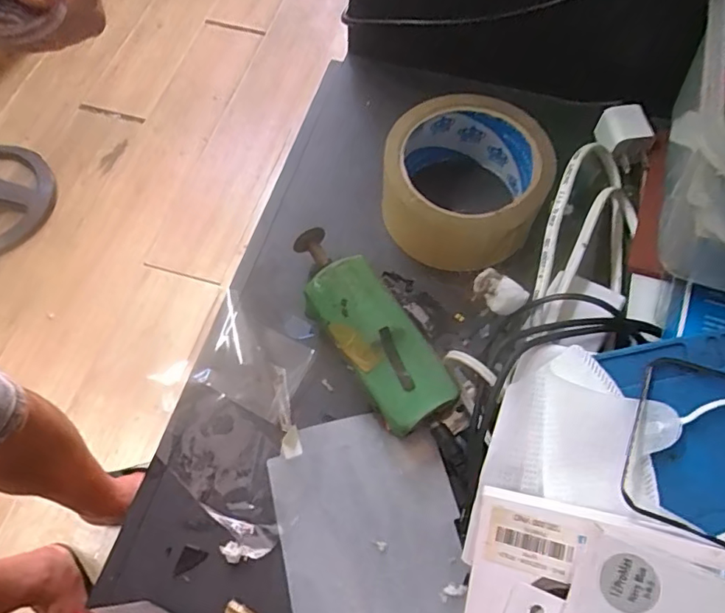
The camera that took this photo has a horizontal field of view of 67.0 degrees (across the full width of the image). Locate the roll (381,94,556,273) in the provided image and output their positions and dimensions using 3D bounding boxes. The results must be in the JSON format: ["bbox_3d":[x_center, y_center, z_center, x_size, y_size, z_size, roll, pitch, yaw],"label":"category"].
[{"bbox_3d":[0.061,-0.074,0.332,0.093,0.052,0.088,0,65,-1],"label":"roll"}]

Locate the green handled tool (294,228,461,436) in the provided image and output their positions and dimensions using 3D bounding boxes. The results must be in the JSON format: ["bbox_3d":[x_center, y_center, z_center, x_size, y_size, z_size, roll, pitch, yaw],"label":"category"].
[{"bbox_3d":[0.001,0.012,0.305,0.043,0.034,0.134,-30,69,-14],"label":"green handled tool"}]

